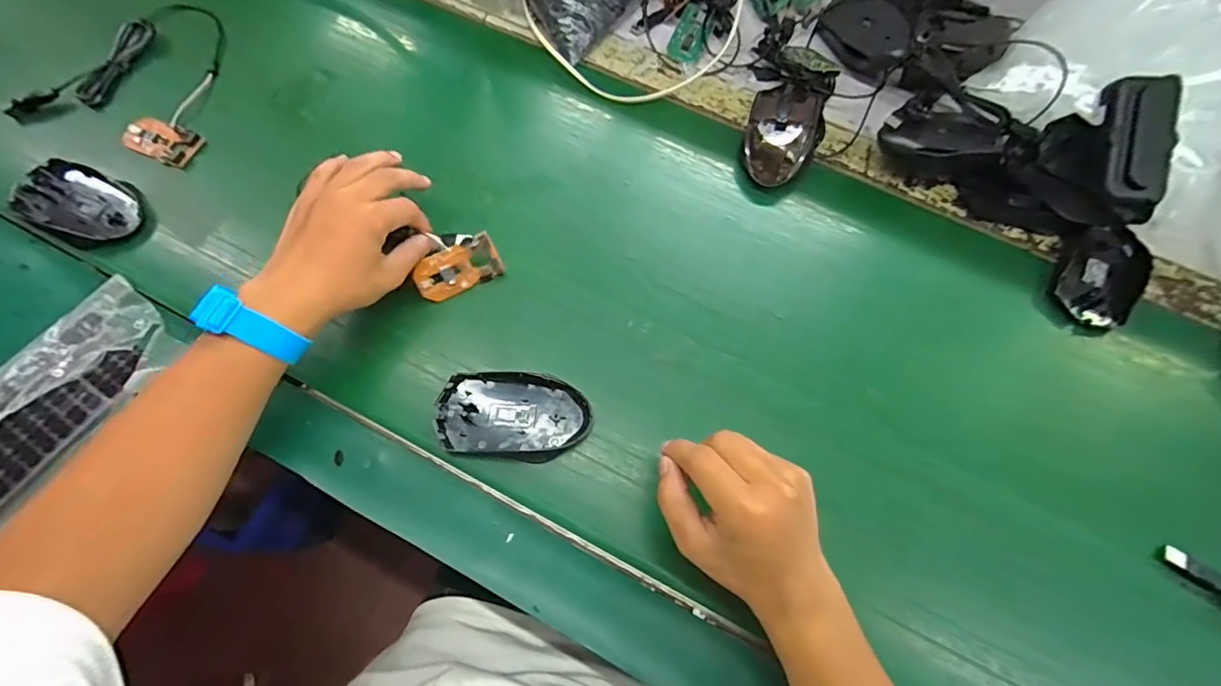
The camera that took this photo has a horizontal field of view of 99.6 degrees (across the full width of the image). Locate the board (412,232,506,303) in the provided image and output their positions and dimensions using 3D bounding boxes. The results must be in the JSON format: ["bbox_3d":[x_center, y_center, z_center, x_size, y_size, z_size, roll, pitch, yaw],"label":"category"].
[{"bbox_3d":[-0.126,-0.061,0.426,0.069,0.004,0.038,-27,111,-11],"label":"board"}]

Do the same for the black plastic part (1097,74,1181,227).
[{"bbox_3d":[0.442,-0.163,0.432,0.052,0.025,0.115,0,93,-1],"label":"black plastic part"}]

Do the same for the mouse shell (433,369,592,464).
[{"bbox_3d":[-0.073,0.054,0.388,0.112,0.017,0.063,7,68,1],"label":"mouse shell"}]

